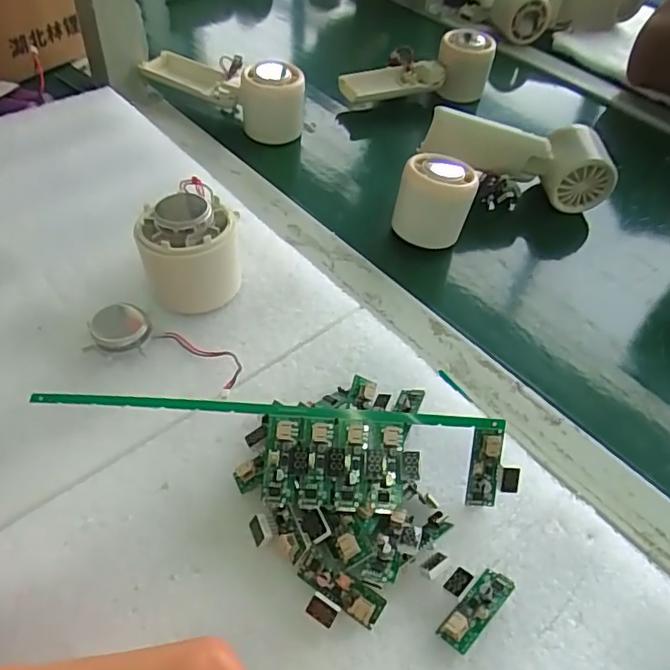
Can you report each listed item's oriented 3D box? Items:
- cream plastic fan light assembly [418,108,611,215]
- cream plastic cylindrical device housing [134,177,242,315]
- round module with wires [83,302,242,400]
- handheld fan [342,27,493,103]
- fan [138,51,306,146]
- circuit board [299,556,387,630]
[{"bbox_3d":[0.153,-0.151,0.467,0.162,0.050,0.050,12,53,-10],"label":"cream plastic fan light assembly"},{"bbox_3d":[-0.082,-0.048,0.321,0.052,0.060,0.048,5,51,-6],"label":"cream plastic cylindrical device housing"},{"bbox_3d":[-0.093,0.006,0.305,0.097,0.019,0.034,23,51,8],"label":"round module with wires"},{"bbox_3d":[0.084,-0.263,0.579,0.153,0.052,0.054,-8,53,6],"label":"handheld fan"},{"bbox_3d":[-0.100,-0.237,0.522,0.164,0.051,0.052,32,53,15],"label":"fan"},{"bbox_3d":[0.000,0.110,0.233,0.036,0.010,0.020,28,52,12],"label":"circuit board"}]

